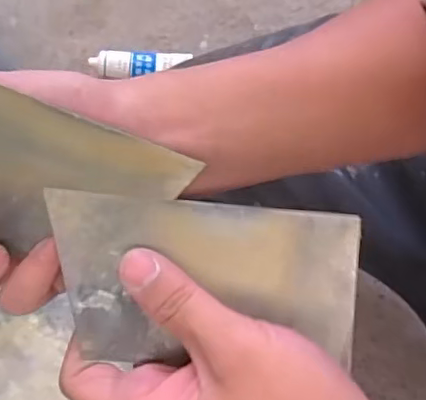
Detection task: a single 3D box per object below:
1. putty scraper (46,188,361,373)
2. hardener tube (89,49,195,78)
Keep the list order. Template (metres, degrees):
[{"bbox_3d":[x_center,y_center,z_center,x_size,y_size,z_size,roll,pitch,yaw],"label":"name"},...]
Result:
[{"bbox_3d":[-0.002,0.037,0.270,0.139,0.004,0.072,5,88,-8],"label":"putty scraper"},{"bbox_3d":[-0.107,-0.201,0.869,0.143,0.033,0.036,-1,79,1],"label":"hardener tube"}]

